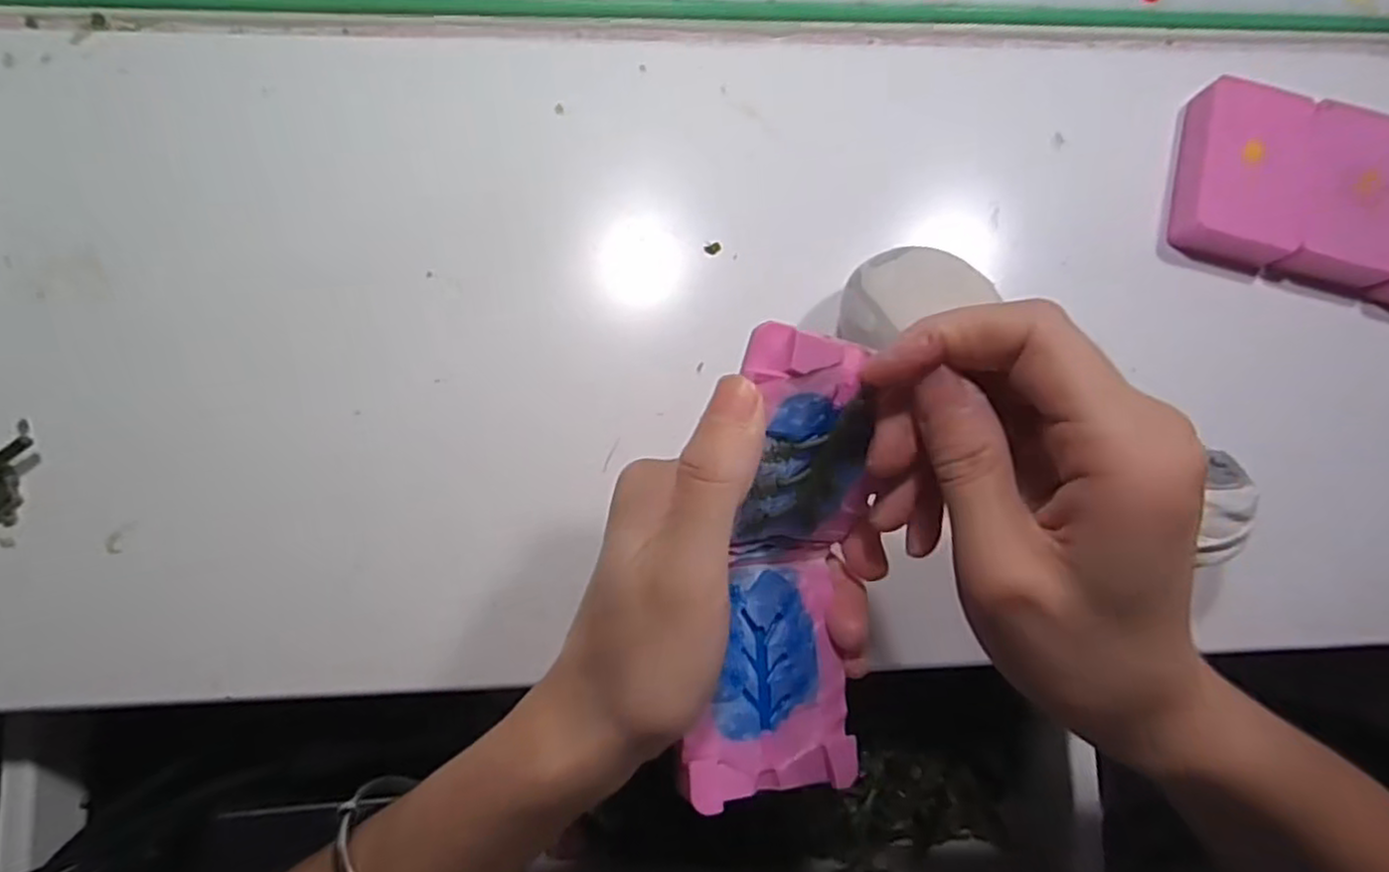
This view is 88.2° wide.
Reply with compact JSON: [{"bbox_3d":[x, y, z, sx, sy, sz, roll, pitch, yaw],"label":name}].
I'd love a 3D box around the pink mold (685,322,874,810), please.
[{"bbox_3d":[0.027,0.036,0.206,0.047,0.040,0.130,4,100,-4],"label":"pink mold"}]

